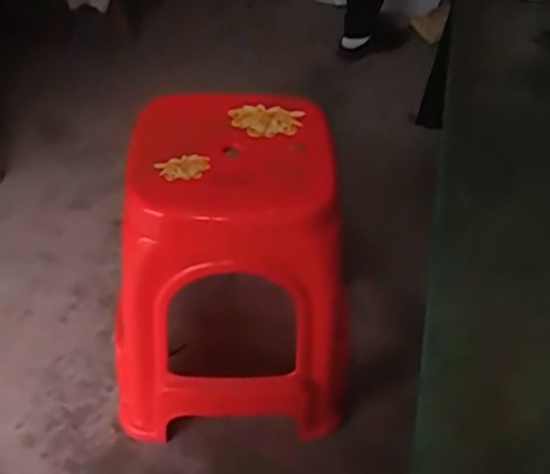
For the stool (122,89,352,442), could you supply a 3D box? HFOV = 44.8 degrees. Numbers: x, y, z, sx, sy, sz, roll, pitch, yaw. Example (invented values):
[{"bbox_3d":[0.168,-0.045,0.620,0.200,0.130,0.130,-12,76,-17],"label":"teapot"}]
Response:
[{"bbox_3d":[-0.071,0.051,1.032,0.334,0.426,0.311,4,44,0],"label":"stool"}]

